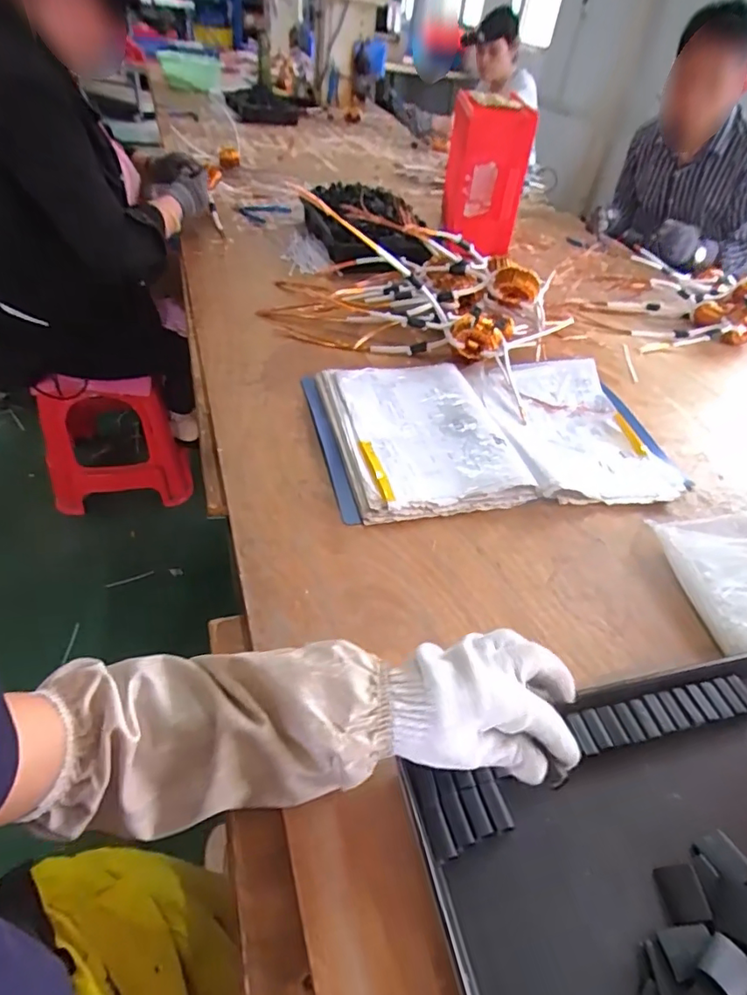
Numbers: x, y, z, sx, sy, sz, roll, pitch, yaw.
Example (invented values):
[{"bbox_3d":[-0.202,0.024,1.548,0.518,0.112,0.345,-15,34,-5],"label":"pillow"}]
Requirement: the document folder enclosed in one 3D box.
[{"bbox_3d":[0.159,-0.103,0.741,0.467,0.032,0.312,-4,43,-12],"label":"document folder"}]

